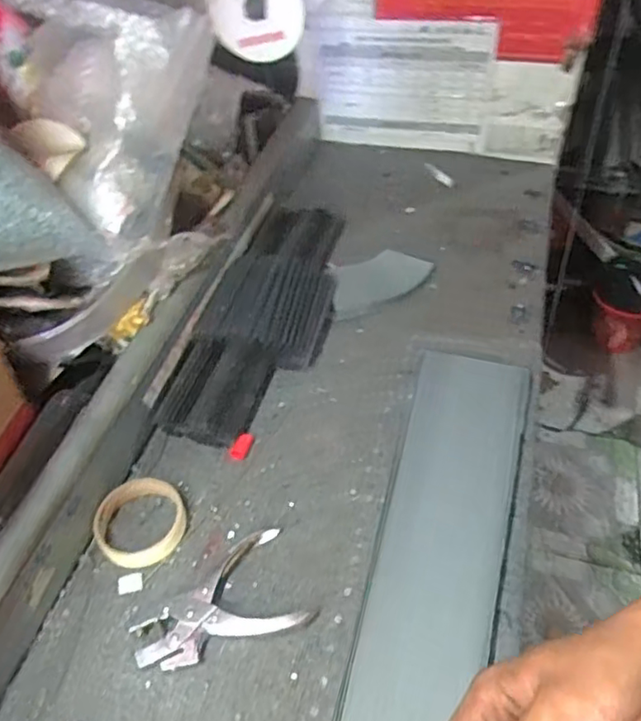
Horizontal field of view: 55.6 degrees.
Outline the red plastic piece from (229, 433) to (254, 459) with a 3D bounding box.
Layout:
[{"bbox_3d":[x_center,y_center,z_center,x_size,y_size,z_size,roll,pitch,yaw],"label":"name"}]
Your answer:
[{"bbox_3d":[-0.085,0.093,0.671,0.016,0.008,0.034,19,50,19],"label":"red plastic piece"}]

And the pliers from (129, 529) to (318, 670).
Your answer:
[{"bbox_3d":[-0.091,0.224,0.546,0.148,0.019,0.091,-22,50,-18],"label":"pliers"}]

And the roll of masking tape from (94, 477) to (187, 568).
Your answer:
[{"bbox_3d":[-0.178,0.160,0.605,0.084,0.021,0.085,-1,47,1],"label":"roll of masking tape"}]

